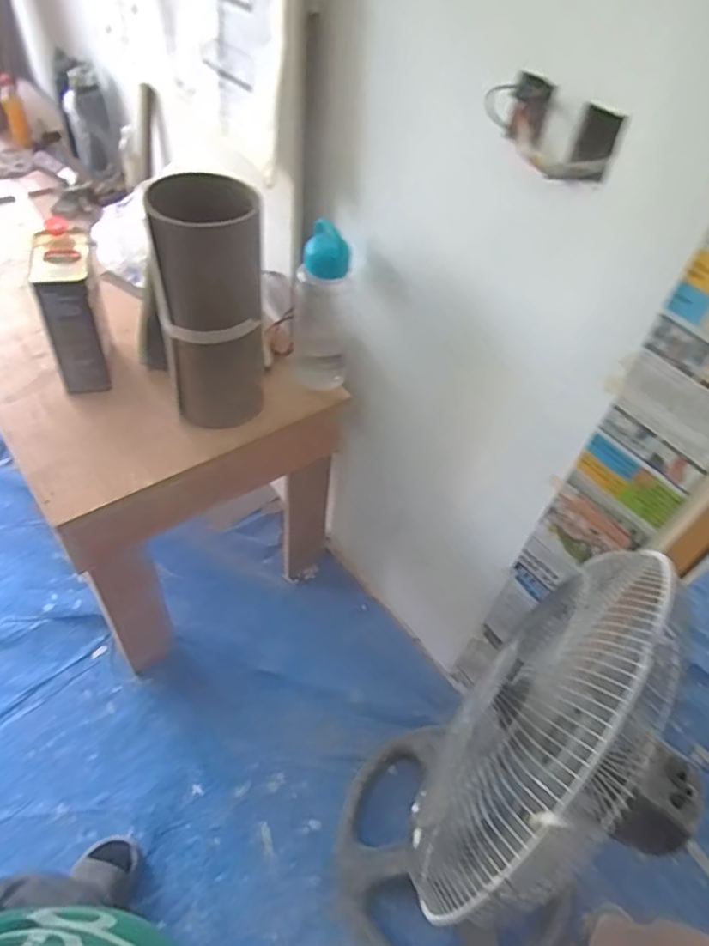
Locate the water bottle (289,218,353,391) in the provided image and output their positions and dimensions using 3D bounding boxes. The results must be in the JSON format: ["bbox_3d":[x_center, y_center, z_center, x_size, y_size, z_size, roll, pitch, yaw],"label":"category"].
[{"bbox_3d":[-0.066,-0.304,1.174,0.118,0.318,0.099,4,49,-4],"label":"water bottle"}]

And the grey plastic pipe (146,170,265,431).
[{"bbox_3d":[-0.244,-0.269,1.026,0.155,0.438,0.123,-8,51,-14],"label":"grey plastic pipe"}]

